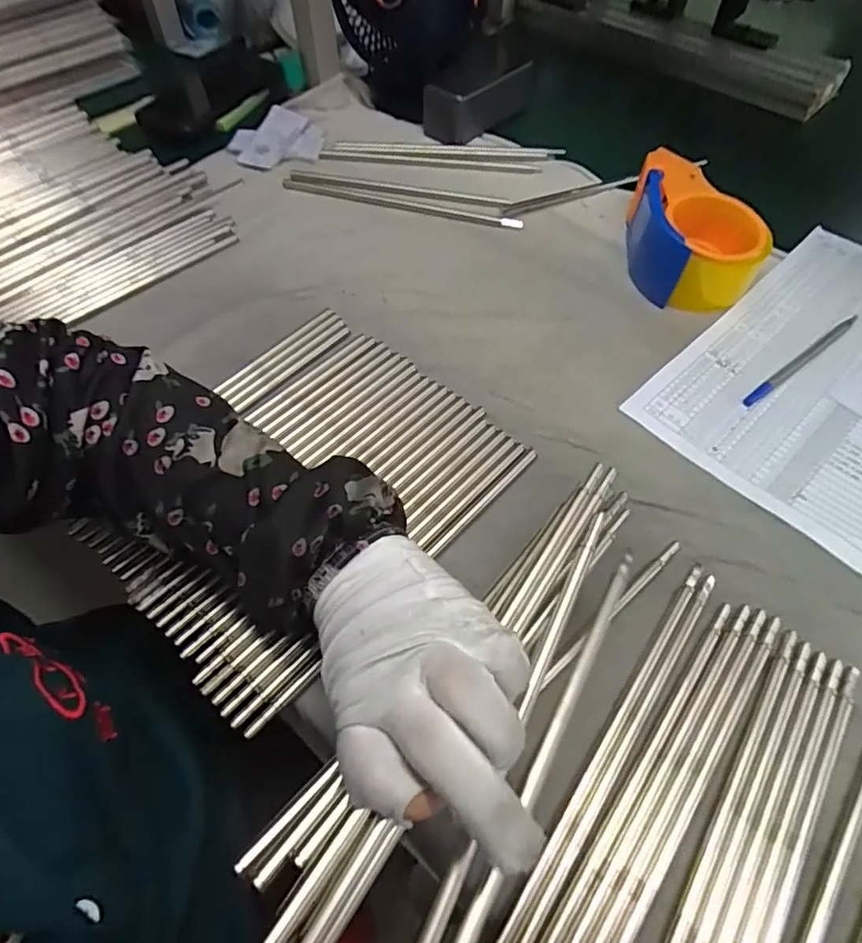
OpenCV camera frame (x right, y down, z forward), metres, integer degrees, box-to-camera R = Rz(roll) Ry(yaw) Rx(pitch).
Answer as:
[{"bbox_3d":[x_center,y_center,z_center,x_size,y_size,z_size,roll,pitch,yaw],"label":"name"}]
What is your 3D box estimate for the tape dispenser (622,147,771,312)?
[{"bbox_3d":[0.219,-0.199,0.470,0.096,0.062,0.127,7,55,3],"label":"tape dispenser"}]

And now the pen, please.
[{"bbox_3d":[0.279,-0.084,0.423,0.139,0.006,0.008,-32,61,-22],"label":"pen"}]

